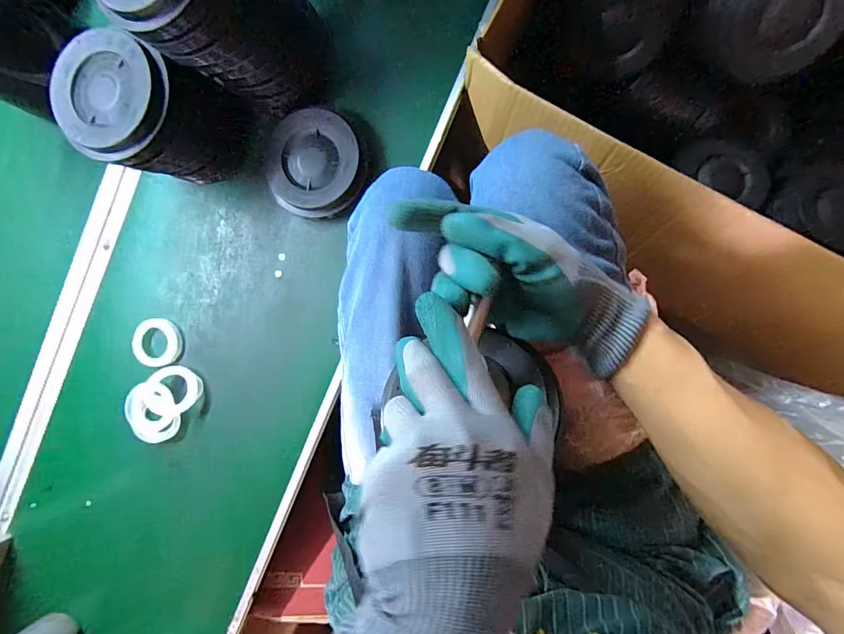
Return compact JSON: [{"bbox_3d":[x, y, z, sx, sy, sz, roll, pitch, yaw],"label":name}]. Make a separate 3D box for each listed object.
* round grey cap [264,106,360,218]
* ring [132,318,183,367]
[{"bbox_3d":[-0.122,-0.173,0.480,0.105,0.030,0.112,0,90,8],"label":"round grey cap"},{"bbox_3d":[-0.322,0.031,0.515,0.057,0.008,0.056,0,90,8],"label":"ring"}]

